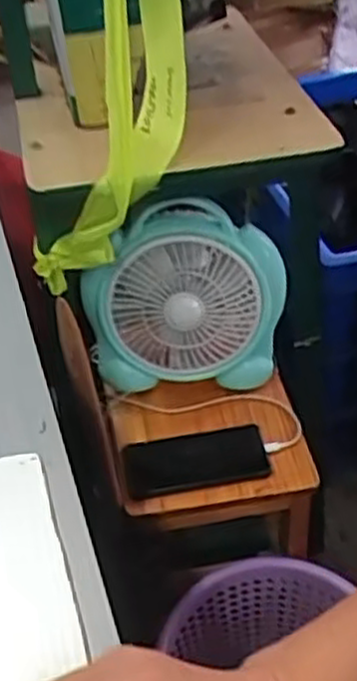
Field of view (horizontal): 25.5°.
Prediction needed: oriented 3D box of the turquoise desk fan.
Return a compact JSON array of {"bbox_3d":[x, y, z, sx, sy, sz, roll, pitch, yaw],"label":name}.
[{"bbox_3d":[0.009,-0.049,0.944,0.235,0.215,0.101,-10,41,-7],"label":"turquoise desk fan"}]

